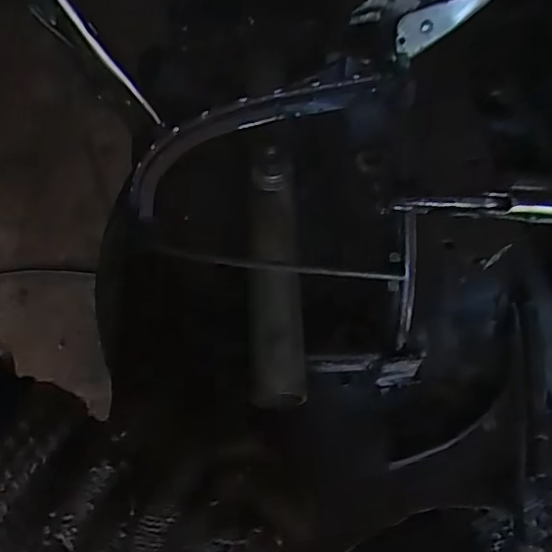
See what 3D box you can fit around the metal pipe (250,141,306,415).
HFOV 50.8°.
[{"bbox_3d":[-0.001,-0.004,0.357,0.030,0.026,0.161,-4,61,3],"label":"metal pipe"}]

